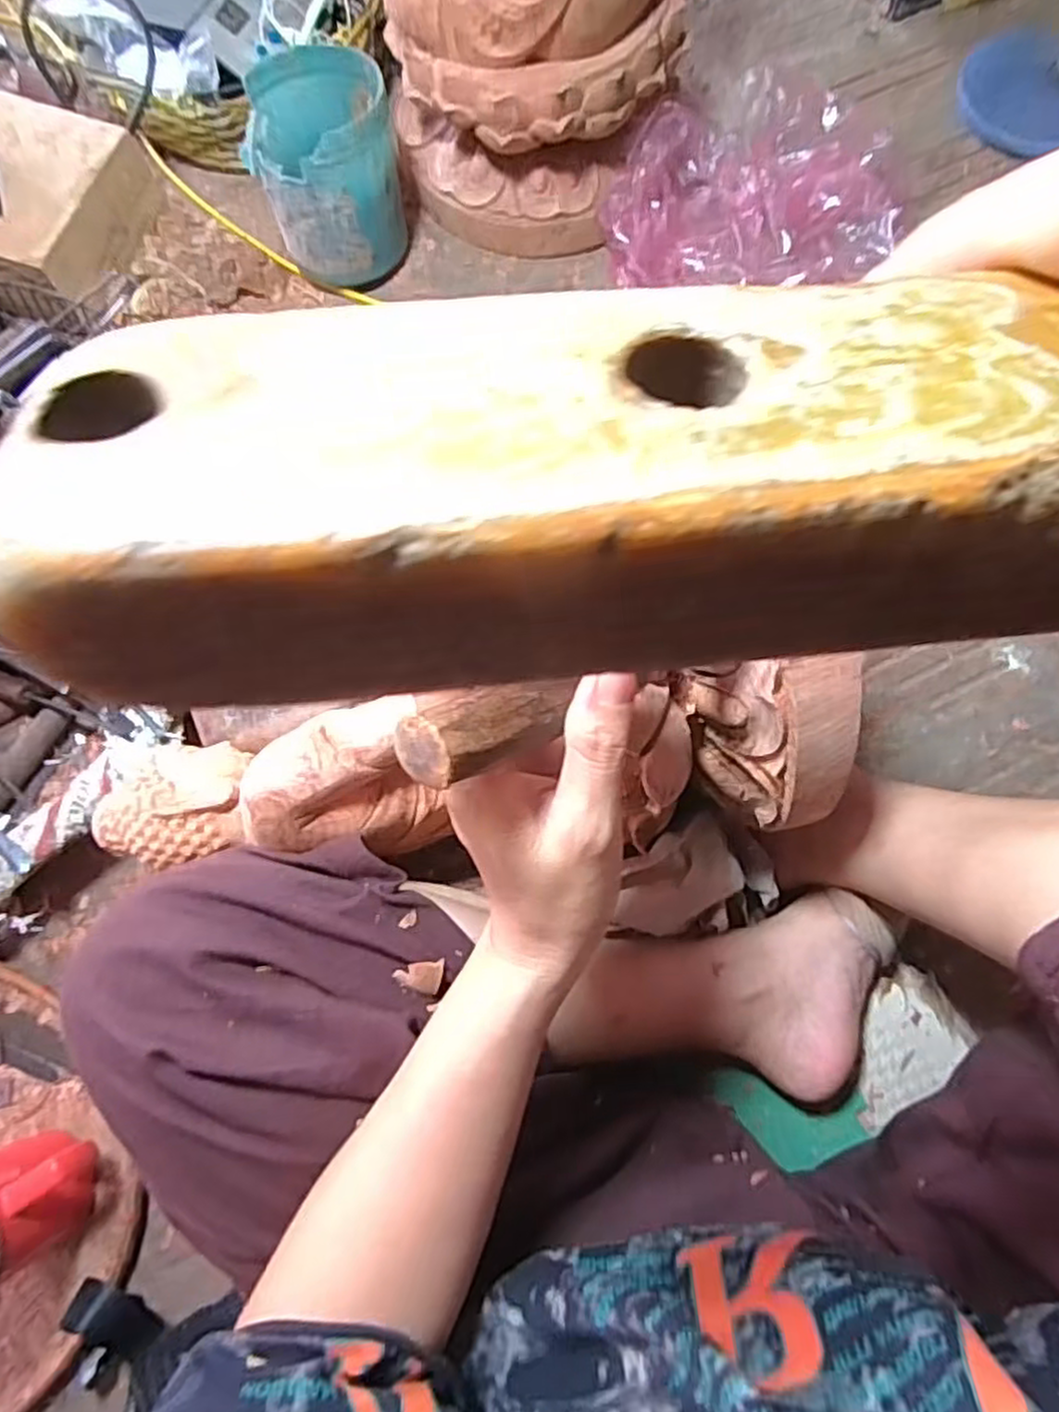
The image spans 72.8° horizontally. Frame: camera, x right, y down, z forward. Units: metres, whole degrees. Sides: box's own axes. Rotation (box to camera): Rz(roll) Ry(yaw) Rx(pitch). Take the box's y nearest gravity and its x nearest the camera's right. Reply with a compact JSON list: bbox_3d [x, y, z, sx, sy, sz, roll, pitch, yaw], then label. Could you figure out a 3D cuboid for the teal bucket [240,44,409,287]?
[{"bbox_3d":[-0.165,-0.448,0.600,0.108,0.126,0.140,-10,76,0],"label":"teal bucket"}]

